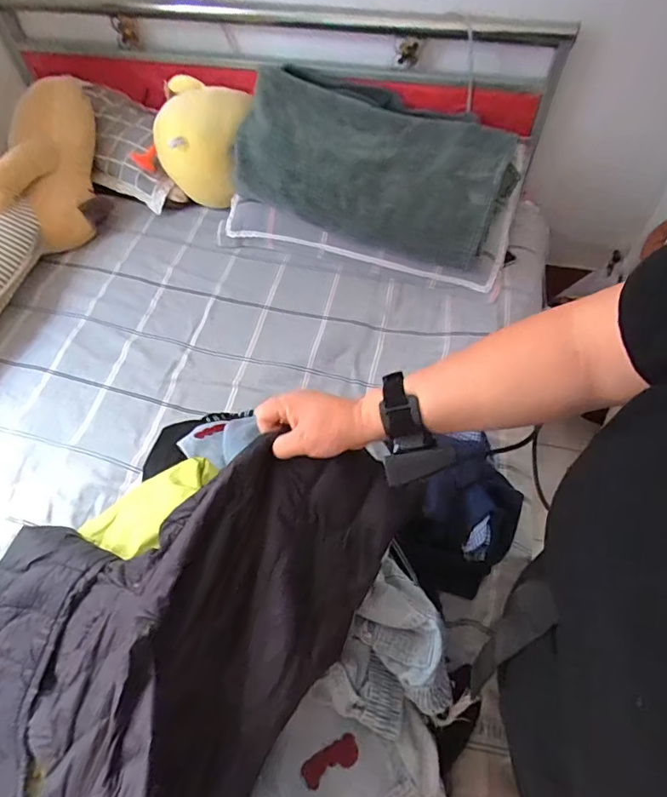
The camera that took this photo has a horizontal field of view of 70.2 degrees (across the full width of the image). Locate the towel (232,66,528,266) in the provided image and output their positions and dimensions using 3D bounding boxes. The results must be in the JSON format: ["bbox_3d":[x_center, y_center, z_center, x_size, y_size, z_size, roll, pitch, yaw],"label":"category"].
[{"bbox_3d":[0.091,-0.576,1.130,0.641,0.098,0.440,21,78,9],"label":"towel"}]

